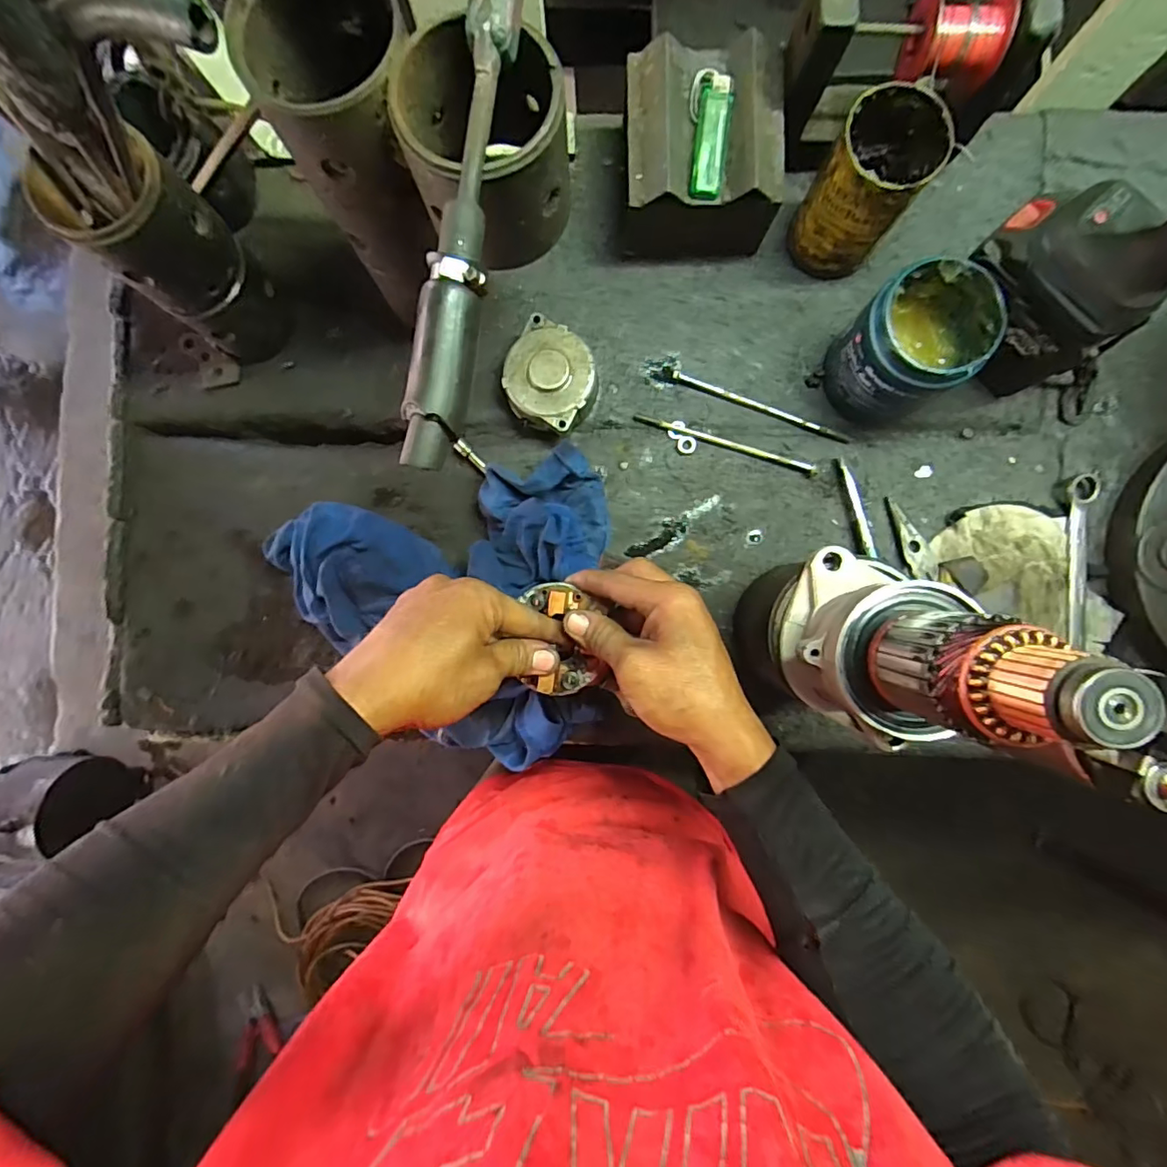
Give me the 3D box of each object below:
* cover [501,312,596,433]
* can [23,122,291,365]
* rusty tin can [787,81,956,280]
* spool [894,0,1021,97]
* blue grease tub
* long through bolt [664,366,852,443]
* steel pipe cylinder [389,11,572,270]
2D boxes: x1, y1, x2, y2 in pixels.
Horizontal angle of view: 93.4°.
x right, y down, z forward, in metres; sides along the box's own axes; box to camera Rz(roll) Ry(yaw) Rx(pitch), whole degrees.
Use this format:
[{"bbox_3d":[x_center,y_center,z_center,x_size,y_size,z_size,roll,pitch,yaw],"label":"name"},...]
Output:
[{"bbox_3d":[-0.028,-0.177,0.477,0.072,0.039,0.082,20,89,2],"label":"cover"},{"bbox_3d":[-0.295,-0.239,0.418,0.068,0.179,0.082,40,89,3],"label":"can"},{"bbox_3d":[0.221,-0.311,0.438,0.074,0.115,0.078,0,88,2],"label":"rusty tin can"},{"bbox_3d":[0.257,-0.376,0.381,0.061,0.045,0.044,5,88,2],"label":"spool"},{"bbox_3d":[0.258,-0.188,0.440,0.096,0.104,0.089,0,88,2],"label":"blue grease tub"},{"bbox_3d":[0.155,-0.159,0.490,0.175,0.013,0.009,21,89,2],"label":"long through bolt"},{"bbox_3d":[-0.055,-0.242,0.306,0.091,0.077,0.095,0,88,2],"label":"steel pipe cylinder"}]

